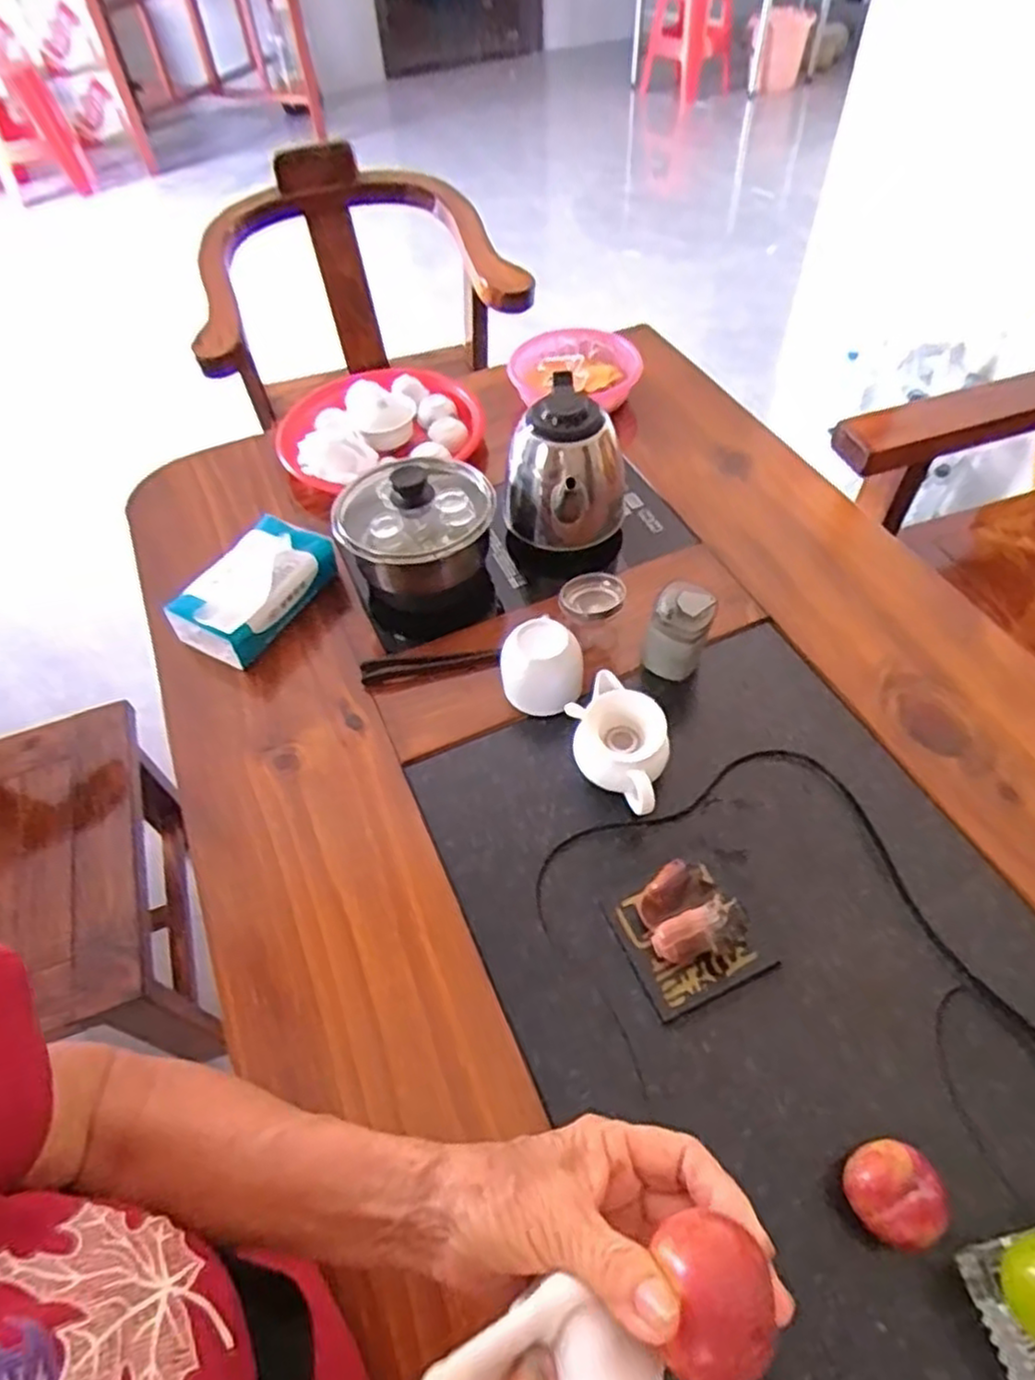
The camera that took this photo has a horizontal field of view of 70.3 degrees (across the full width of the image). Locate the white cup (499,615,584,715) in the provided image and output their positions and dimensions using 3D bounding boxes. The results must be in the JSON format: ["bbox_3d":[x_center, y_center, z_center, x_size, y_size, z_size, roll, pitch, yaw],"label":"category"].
[{"bbox_3d":[0.021,-0.020,0.683,0.071,0.069,0.066,-1,53,1],"label":"white cup"}]

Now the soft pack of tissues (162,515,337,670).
[{"bbox_3d":[-0.274,-0.102,0.766,0.093,0.062,0.158,24,58,19],"label":"soft pack of tissues"}]

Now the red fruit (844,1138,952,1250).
[{"bbox_3d":[0.228,0.308,0.450,0.048,0.044,0.052,-1,53,1],"label":"red fruit"}]

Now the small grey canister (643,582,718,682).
[{"bbox_3d":[0.151,-0.051,0.686,0.052,0.086,0.054,-1,53,1],"label":"small grey canister"}]

